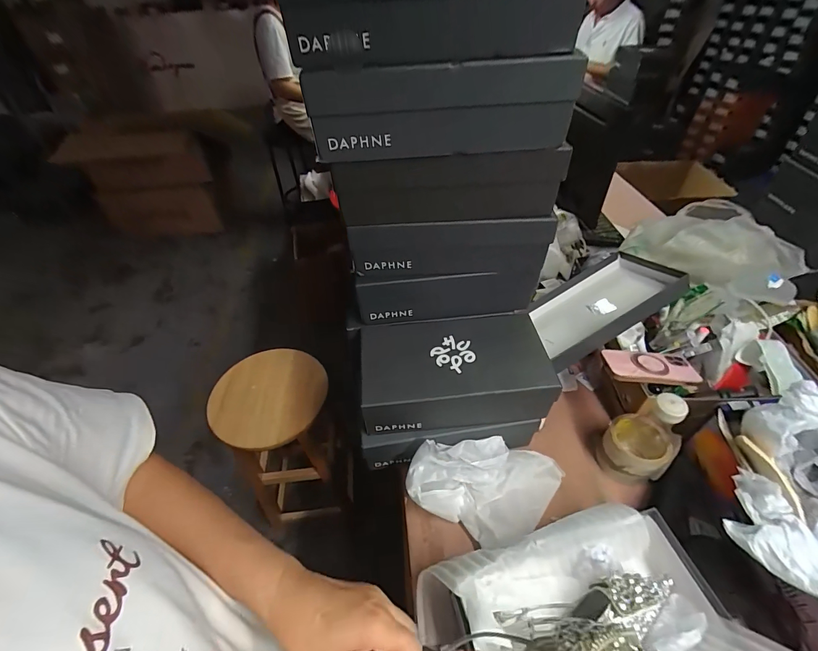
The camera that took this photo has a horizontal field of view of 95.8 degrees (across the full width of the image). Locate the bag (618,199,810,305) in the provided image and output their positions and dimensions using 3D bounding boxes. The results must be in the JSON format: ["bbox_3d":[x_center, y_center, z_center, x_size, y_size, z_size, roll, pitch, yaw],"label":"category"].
[{"bbox_3d":[0.634,-0.156,0.763,0.248,0.107,0.319,-14,46,-9],"label":"bag"}]

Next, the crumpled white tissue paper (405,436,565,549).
[{"bbox_3d":[0.127,0.254,0.579,0.246,0.122,0.137,-5,46,0],"label":"crumpled white tissue paper"}]

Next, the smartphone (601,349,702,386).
[{"bbox_3d":[0.411,0.070,0.634,0.145,0.015,0.076,3,39,1],"label":"smartphone"}]

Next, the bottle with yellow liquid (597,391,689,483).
[{"bbox_3d":[0.370,0.168,0.575,0.094,0.182,0.091,-2,46,2],"label":"bottle with yellow liquid"}]

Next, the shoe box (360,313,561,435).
[{"bbox_3d":[0.072,0.077,0.620,0.300,0.089,0.166,-6,46,-2],"label":"shoe box"}]

